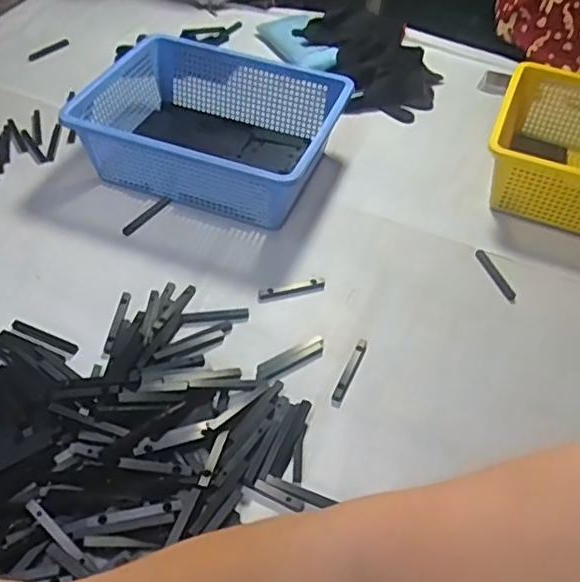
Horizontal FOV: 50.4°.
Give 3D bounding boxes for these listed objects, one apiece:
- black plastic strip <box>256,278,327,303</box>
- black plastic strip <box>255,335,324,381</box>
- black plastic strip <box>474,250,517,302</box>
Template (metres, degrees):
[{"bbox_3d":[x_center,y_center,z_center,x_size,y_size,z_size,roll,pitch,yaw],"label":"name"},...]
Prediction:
[{"bbox_3d":[0.003,-0.001,0.684,0.079,0.004,0.019,-12,51,-16],"label":"black plastic strip"},{"bbox_3d":[0.003,0.068,0.622,0.078,0.005,0.024,-25,55,-25],"label":"black plastic strip"},{"bbox_3d":[0.237,-0.020,0.712,0.013,0.004,0.078,-22,53,-2],"label":"black plastic strip"}]

